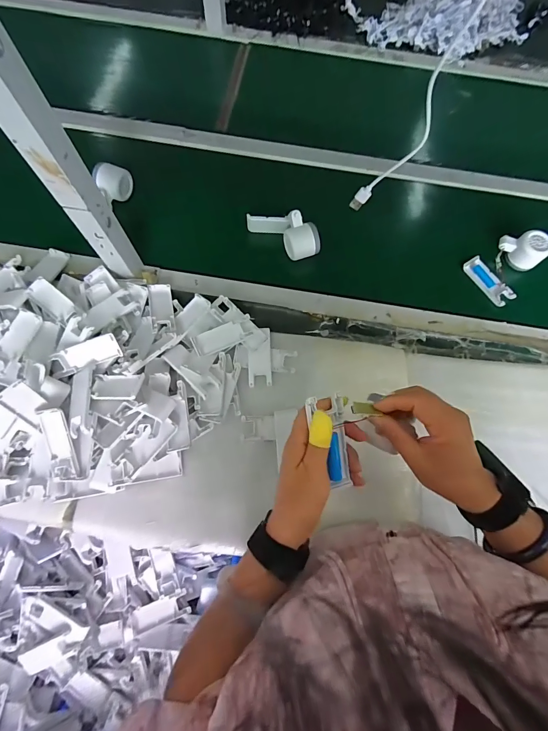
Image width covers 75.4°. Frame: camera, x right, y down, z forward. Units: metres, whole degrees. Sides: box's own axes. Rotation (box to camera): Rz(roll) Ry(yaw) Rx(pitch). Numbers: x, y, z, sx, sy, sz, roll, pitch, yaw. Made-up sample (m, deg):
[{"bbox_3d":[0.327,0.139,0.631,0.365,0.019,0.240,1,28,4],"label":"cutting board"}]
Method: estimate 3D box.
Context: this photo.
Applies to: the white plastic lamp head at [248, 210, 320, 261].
[{"bbox_3d":[0.020,-0.255,0.662,0.147,0.053,0.057,40,74,9],"label":"white plastic lamp head"}]

